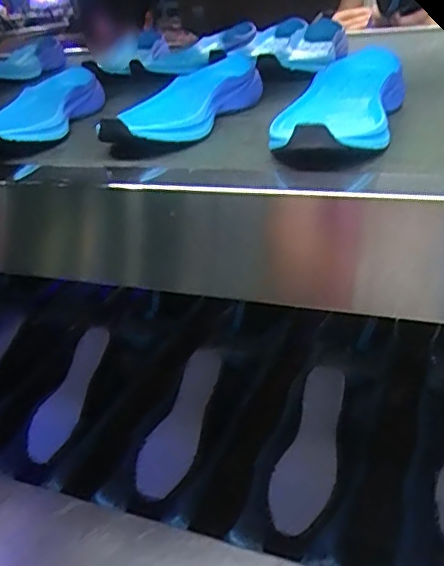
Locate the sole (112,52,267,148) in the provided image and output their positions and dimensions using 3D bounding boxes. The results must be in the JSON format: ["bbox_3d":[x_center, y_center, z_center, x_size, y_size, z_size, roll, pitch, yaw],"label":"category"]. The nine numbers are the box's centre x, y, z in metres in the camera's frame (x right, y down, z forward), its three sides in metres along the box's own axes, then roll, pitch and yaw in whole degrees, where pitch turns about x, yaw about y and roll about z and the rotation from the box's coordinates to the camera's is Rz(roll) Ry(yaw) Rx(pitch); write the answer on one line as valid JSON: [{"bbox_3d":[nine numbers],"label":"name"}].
[{"bbox_3d":[-0.035,-0.187,0.604,0.098,0.041,0.248,10,37,19],"label":"sole"}]

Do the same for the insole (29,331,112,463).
[{"bbox_3d":[-0.236,0.169,0.909,0.071,0.016,0.220,12,63,24],"label":"insole"}]

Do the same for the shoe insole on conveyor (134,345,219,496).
[{"bbox_3d":[-0.056,0.195,0.825,0.072,0.017,0.217,13,64,26],"label":"shoe insole on conveyor"}]

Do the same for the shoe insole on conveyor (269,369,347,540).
[{"bbox_3d":[0.118,0.212,0.755,0.073,0.013,0.217,10,61,21],"label":"shoe insole on conveyor"}]

